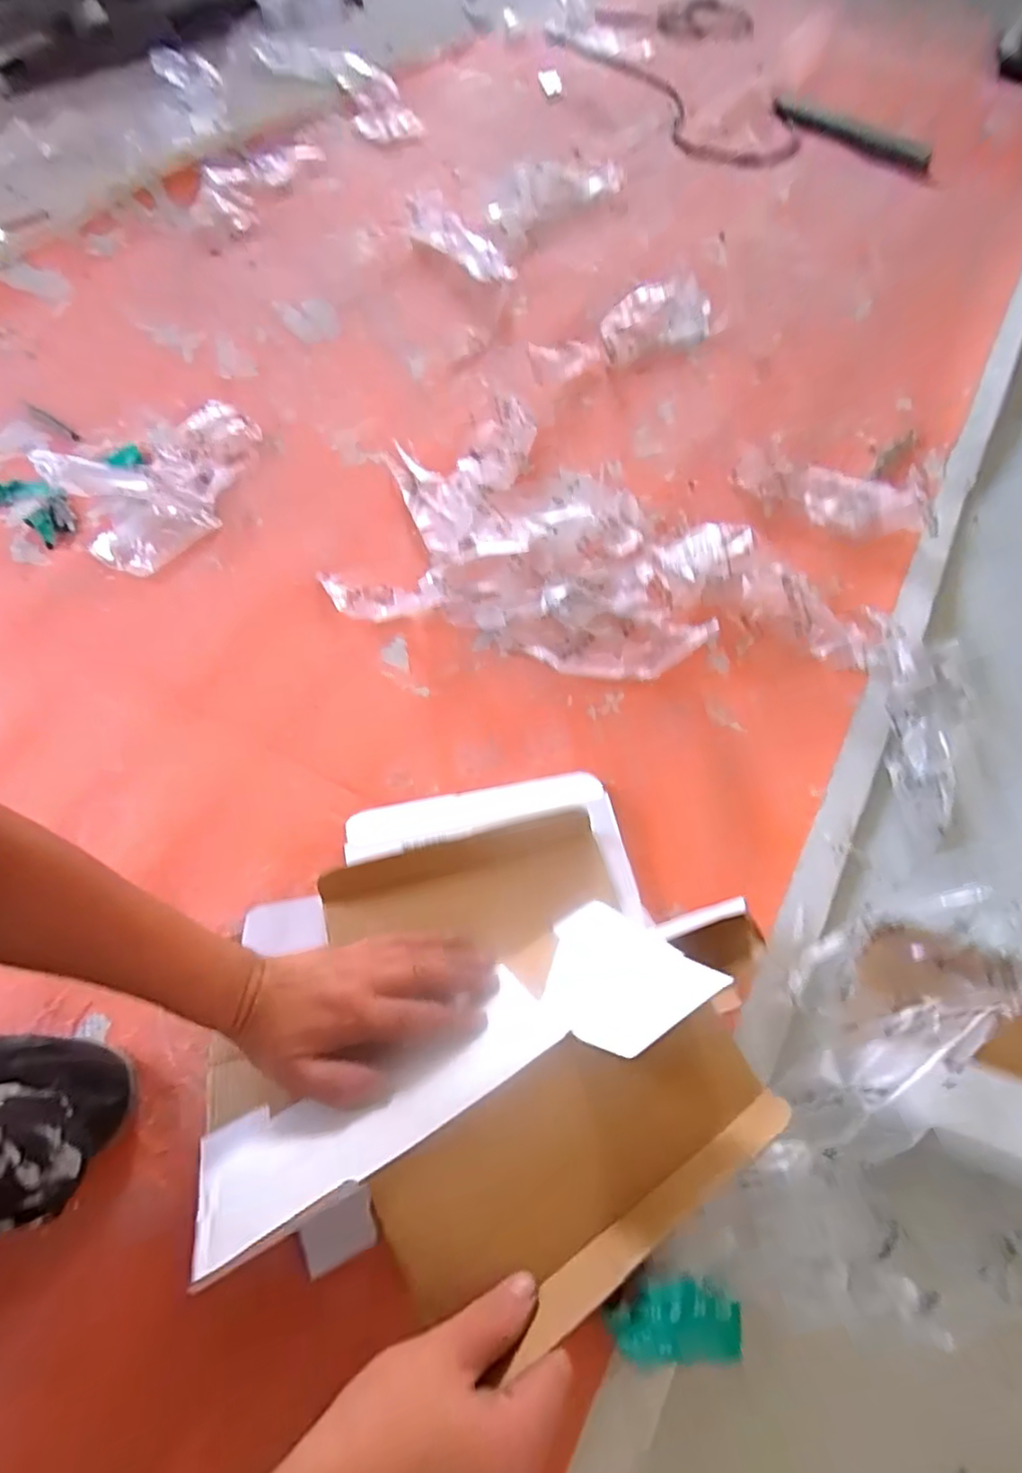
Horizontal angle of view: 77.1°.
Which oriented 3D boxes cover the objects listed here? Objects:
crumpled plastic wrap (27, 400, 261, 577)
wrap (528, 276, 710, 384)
[{"bbox_3d":[-0.360,-0.279,0.690,0.218,0.072,0.158,-38,68,-21],"label":"crumpled plastic wrap"},{"bbox_3d":[0.153,-0.549,0.878,0.314,0.044,0.091,-30,65,-18],"label":"wrap"}]

